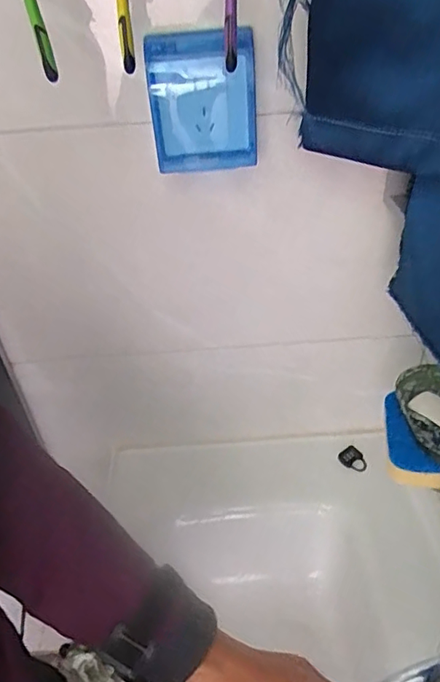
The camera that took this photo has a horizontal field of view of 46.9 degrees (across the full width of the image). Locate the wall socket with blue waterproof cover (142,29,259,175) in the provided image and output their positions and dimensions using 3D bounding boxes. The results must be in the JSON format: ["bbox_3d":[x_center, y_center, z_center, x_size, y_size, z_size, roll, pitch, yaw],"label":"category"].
[{"bbox_3d":[-0.018,-0.231,0.498,0.101,0.117,0.034,0,39,5],"label":"wall socket with blue waterproof cover"}]

